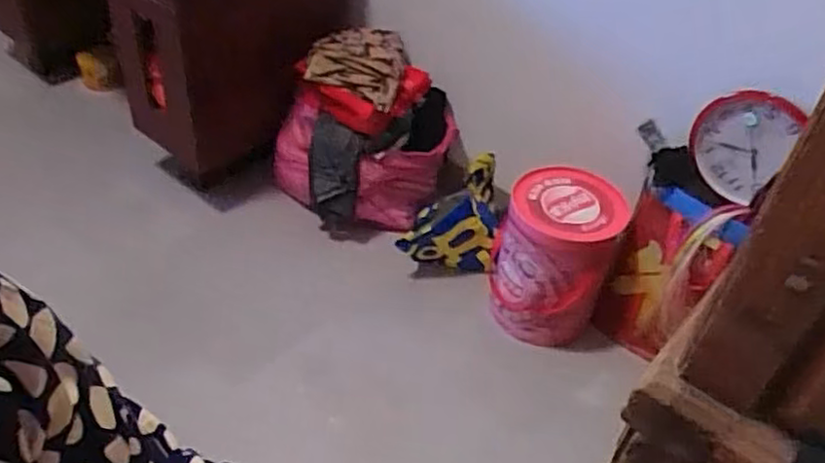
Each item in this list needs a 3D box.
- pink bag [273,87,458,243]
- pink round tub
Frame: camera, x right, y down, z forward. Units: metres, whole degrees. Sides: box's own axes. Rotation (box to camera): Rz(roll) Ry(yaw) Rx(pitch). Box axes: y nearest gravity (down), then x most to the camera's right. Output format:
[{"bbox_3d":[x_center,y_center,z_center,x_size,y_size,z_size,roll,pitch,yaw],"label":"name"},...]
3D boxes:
[{"bbox_3d":[-0.128,-0.179,1.890,0.462,0.317,0.221,-3,44,-10],"label":"pink bag"},{"bbox_3d":[0.333,0.062,1.674,0.254,0.340,0.275,3,43,-3],"label":"pink round tub"}]

